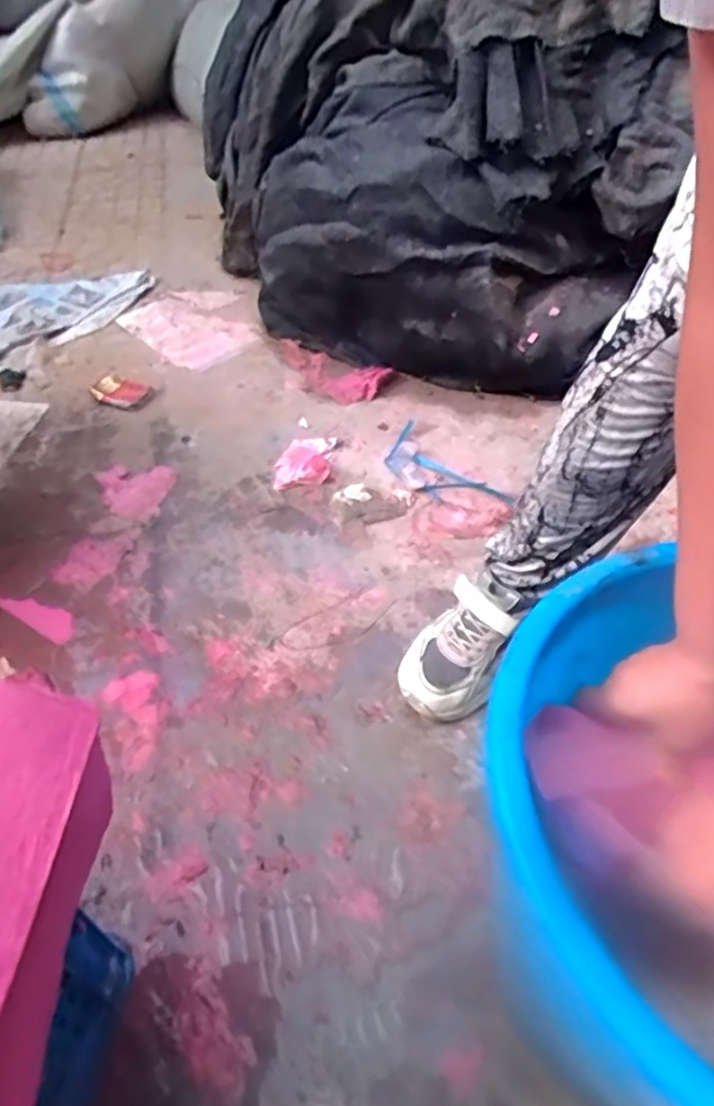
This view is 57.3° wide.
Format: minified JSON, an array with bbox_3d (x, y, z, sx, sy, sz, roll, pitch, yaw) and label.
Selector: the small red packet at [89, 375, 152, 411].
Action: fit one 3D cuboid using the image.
[{"bbox_3d":[-0.408,-0.277,1.137,0.102,0.022,0.073,26,52,22],"label":"small red packet"}]

